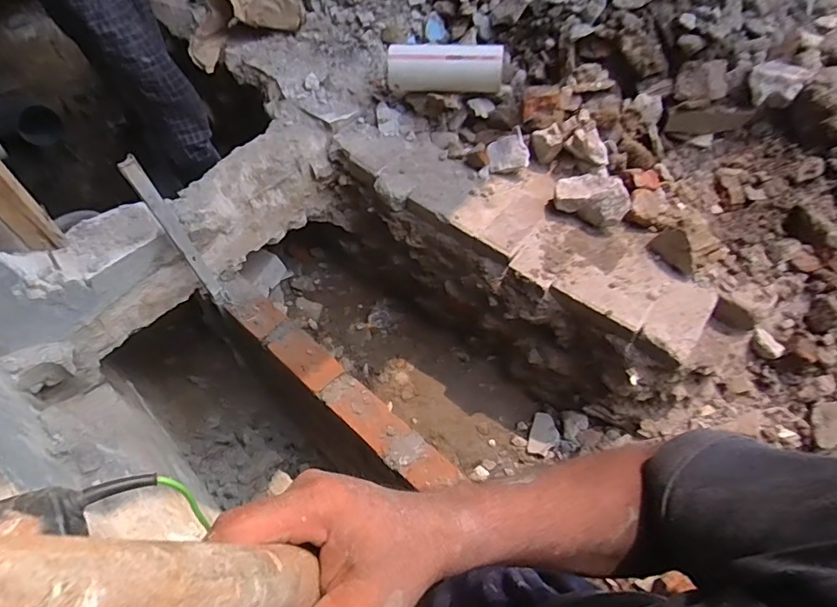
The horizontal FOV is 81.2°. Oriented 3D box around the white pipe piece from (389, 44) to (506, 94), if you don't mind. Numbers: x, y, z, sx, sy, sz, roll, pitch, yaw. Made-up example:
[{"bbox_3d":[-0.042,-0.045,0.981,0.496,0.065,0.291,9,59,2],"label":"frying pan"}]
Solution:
[{"bbox_3d":[0.076,-0.652,1.343,0.306,0.110,0.112,8,54,4],"label":"white pipe piece"}]

